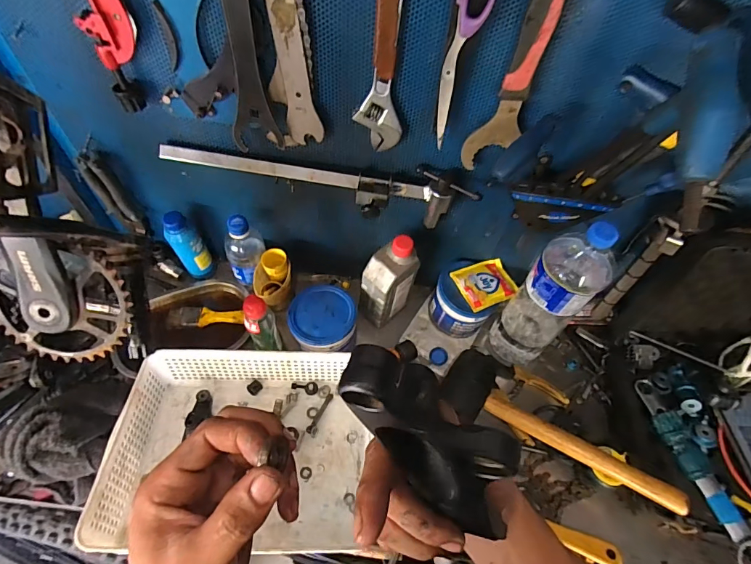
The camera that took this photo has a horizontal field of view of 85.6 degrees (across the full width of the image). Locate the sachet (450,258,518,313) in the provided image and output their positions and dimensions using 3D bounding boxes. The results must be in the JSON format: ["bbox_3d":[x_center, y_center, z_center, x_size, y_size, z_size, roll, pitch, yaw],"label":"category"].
[{"bbox_3d":[0.183,0.001,0.673,0.093,0.011,0.081,-17,59,-16],"label":"sachet"}]

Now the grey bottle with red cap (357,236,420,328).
[{"bbox_3d":[0.018,-0.002,0.653,0.079,0.170,0.060,-38,66,-26],"label":"grey bottle with red cap"}]

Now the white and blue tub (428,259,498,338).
[{"bbox_3d":[0.146,0.036,0.702,0.094,0.095,0.108,-27,62,-21],"label":"white and blue tub"}]

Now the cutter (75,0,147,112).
[{"bbox_3d":[-0.279,-0.255,0.433,0.049,0.146,0.022,-3,56,-7],"label":"cutter"}]

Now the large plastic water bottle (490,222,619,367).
[{"bbox_3d":[0.258,0.024,0.597,0.093,0.306,0.101,39,61,20],"label":"large plastic water bottle"}]

